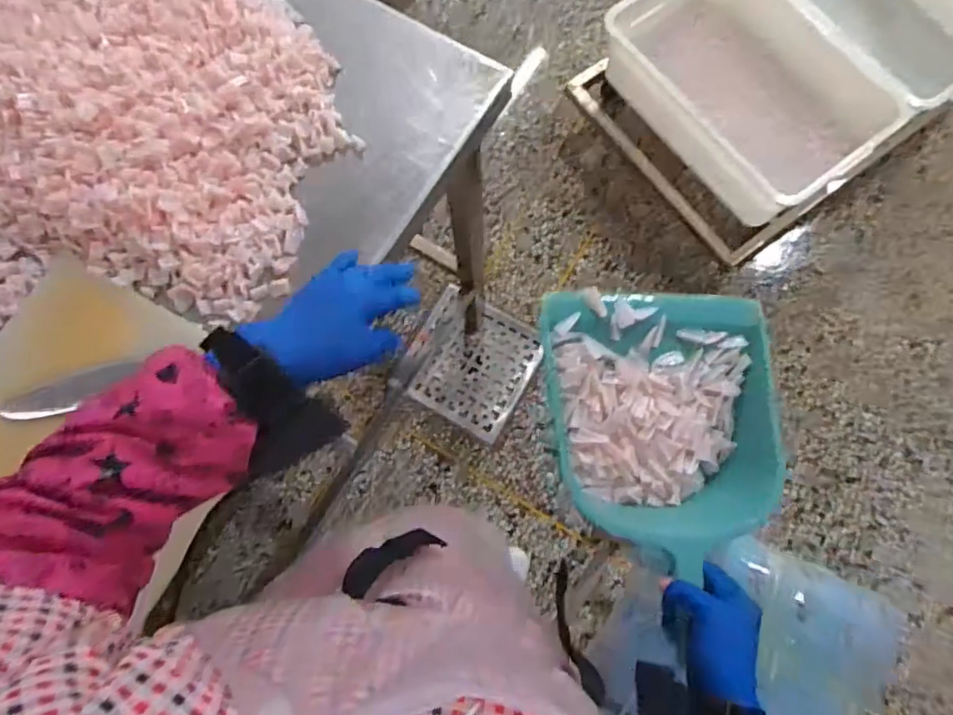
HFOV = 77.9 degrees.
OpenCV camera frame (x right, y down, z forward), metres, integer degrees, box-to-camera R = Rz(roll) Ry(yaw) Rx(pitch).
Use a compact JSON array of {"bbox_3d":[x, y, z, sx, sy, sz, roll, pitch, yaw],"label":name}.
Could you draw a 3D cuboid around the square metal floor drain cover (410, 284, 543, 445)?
[{"bbox_3d":[-0.008,0.014,1.422,0.268,0.027,0.292,27,79,7],"label":"square metal floor drain cover"}]

